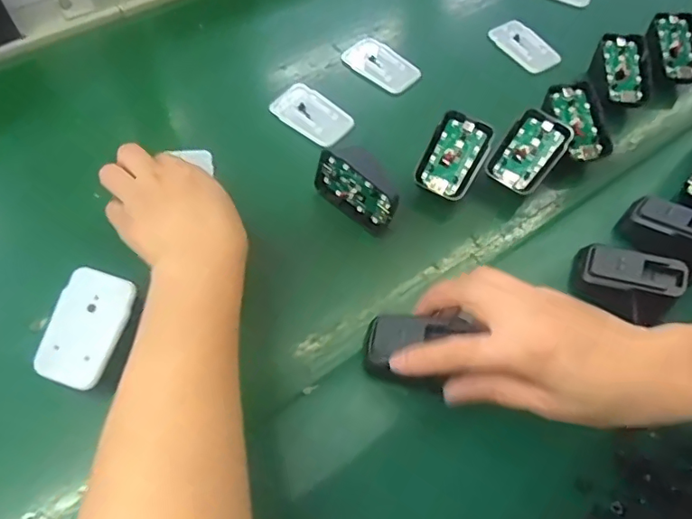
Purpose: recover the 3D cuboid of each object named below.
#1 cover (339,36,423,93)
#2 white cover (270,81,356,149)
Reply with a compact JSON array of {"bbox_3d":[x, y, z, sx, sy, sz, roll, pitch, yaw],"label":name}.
[{"bbox_3d":[0.034,-0.184,0.484,0.070,0.013,0.041,36,65,13],"label":"cover"},{"bbox_3d":[-0.028,-0.127,0.448,0.068,0.010,0.043,33,64,11],"label":"white cover"}]

